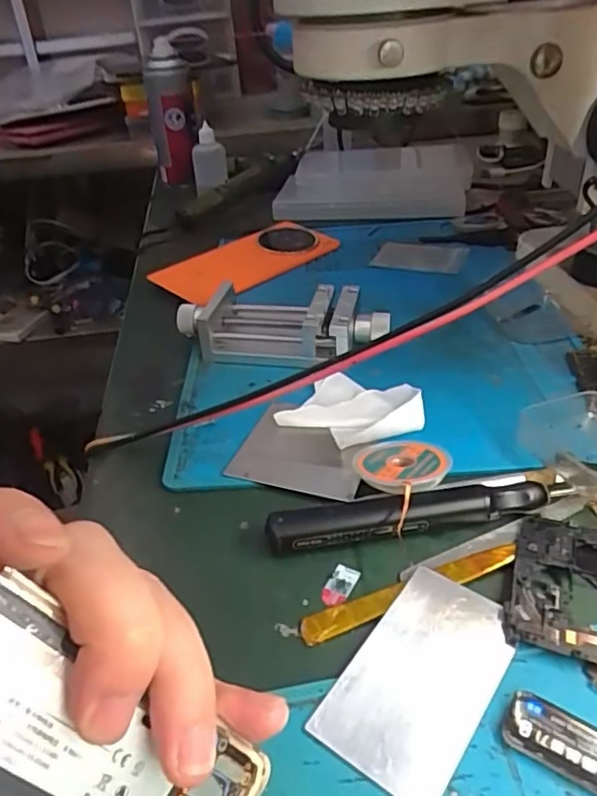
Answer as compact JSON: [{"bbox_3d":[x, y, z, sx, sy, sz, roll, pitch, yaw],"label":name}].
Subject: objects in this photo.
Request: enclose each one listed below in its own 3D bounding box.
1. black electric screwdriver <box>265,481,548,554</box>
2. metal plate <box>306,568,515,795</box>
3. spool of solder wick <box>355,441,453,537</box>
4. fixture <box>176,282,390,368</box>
[{"bbox_3d":[0.048,0.050,0.267,0.123,0.016,0.016,-9,35,-3],"label":"black electric screwdriver"},{"bbox_3d":[0.043,0.096,0.213,0.046,0.004,0.079,20,43,32],"label":"metal plate"},{"bbox_3d":[0.051,0.037,0.288,0.042,0.014,0.051,-16,23,-19],"label":"spool of solder wick"},{"bbox_3d":[-0.013,-0.047,0.397,0.138,0.029,0.060,6,37,18],"label":"fixture"}]

